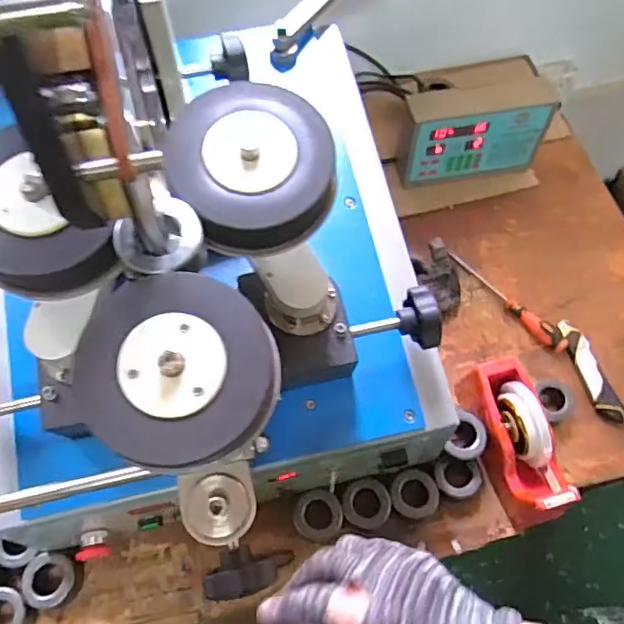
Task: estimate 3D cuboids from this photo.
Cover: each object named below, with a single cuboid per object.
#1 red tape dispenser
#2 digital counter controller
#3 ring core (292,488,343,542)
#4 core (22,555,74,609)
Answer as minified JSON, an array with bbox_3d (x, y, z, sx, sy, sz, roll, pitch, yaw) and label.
[{"bbox_3d":[0.260,0.164,0.723,0.079,0.109,0.200,-16,65,-8],"label":"red tape dispenser"},{"bbox_3d":[0.258,-0.293,0.922,0.219,0.152,0.087,-8,64,-4],"label":"digital counter controller"},{"bbox_3d":[0.008,0.252,0.702,0.060,0.017,0.058,0,64,0],"label":"ring core"},{"bbox_3d":[-0.316,0.327,0.689,0.062,0.040,0.060,1,64,0],"label":"core"}]

